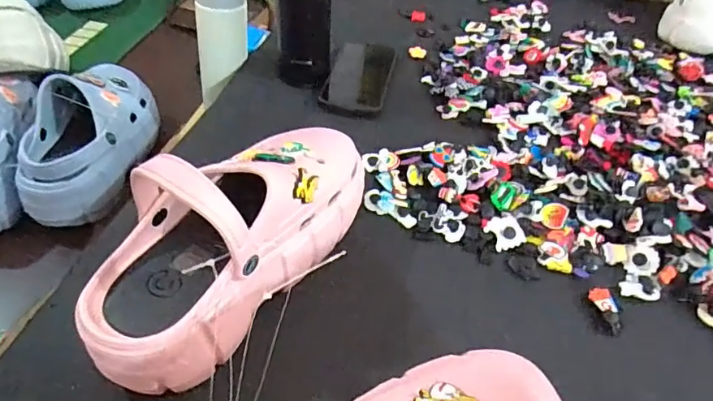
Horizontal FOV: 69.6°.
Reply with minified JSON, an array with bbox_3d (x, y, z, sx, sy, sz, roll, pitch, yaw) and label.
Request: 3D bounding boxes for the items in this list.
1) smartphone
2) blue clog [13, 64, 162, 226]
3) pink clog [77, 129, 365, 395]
[{"bbox_3d":[0.005,-0.164,0.668,0.077,0.007,0.169,9,46,5],"label":"smartphone"},{"bbox_3d":[-0.327,-0.080,0.636,0.110,0.096,0.235,1,45,-2],"label":"blue clog"},{"bbox_3d":[-0.091,0.014,0.383,0.097,0.145,0.239,28,50,23],"label":"pink clog"}]

